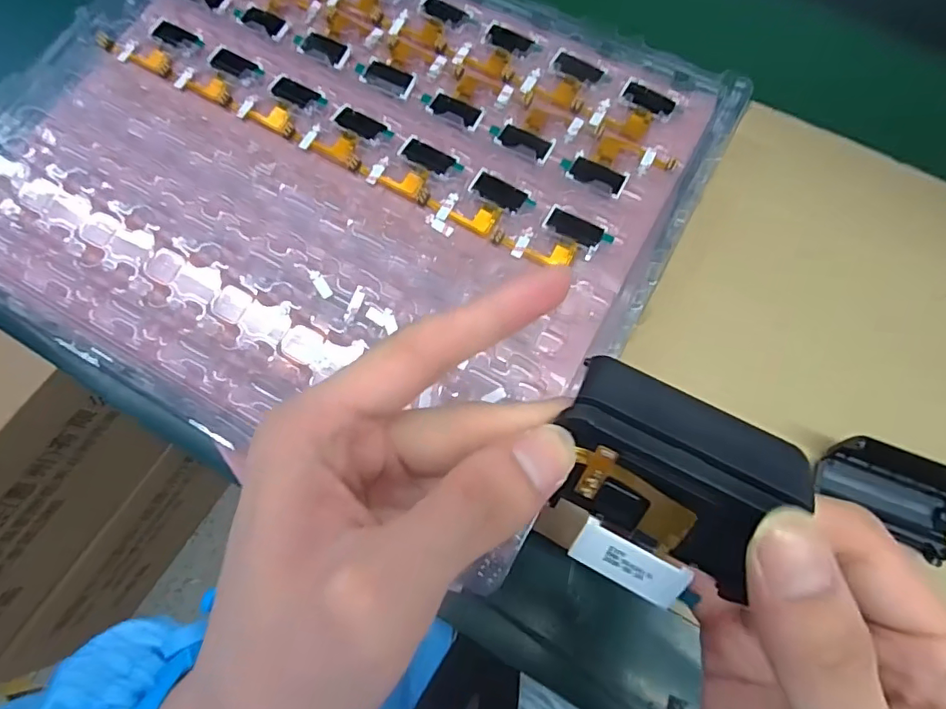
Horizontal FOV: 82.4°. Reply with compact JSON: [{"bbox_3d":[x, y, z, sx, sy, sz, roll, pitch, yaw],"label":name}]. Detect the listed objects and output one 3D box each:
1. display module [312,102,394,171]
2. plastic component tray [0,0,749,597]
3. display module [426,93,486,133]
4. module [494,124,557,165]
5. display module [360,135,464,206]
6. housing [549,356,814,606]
[{"bbox_3d":[-0.069,-0.124,0.307,0.036,0.004,0.033,33,77,10],"label":"display module"},{"bbox_3d":[-0.077,-0.106,0.304,0.368,0.016,0.299,28,76,9],"label":"plastic component tray"},{"bbox_3d":[-0.010,-0.141,0.312,0.031,0.004,0.017,27,76,9],"label":"display module"},{"bbox_3d":[0.029,-0.120,0.305,0.031,0.004,0.015,29,76,9],"label":"module"},{"bbox_3d":[-0.034,-0.104,0.301,0.044,0.004,0.038,35,77,11],"label":"display module"},{"bbox_3d":[0.055,0.030,0.148,0.063,0.015,0.044,29,76,9],"label":"housing"}]

